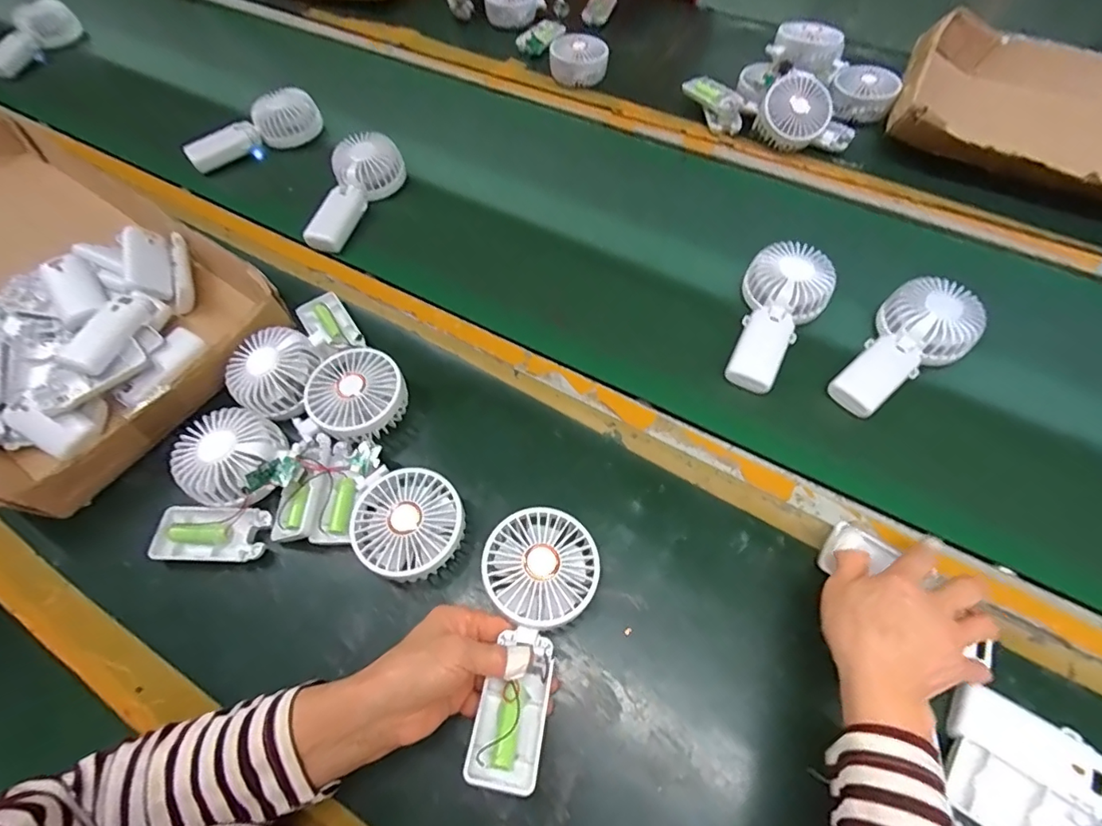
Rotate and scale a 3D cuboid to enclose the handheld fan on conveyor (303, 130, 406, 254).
[{"bbox_3d":[-0.253,-0.274,0.643,0.078,0.039,0.164,22,77,11],"label":"handheld fan on conveyor"}]

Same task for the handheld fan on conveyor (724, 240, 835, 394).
[{"bbox_3d":[0.222,-0.100,0.526,0.086,0.051,0.173,30,64,17],"label":"handheld fan on conveyor"}]

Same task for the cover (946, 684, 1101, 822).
[{"bbox_3d":[0.328,0.227,0.352,0.095,0.016,0.045,27,63,16],"label":"cover"}]

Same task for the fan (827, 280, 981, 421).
[{"bbox_3d":[0.342,-0.062,0.501,0.163,0.052,0.083,-37,66,-20],"label":"fan"}]

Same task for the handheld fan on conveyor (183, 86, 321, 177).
[{"bbox_3d":[-0.404,-0.386,0.699,0.180,0.043,0.061,-27,63,-15],"label":"handheld fan on conveyor"}]

